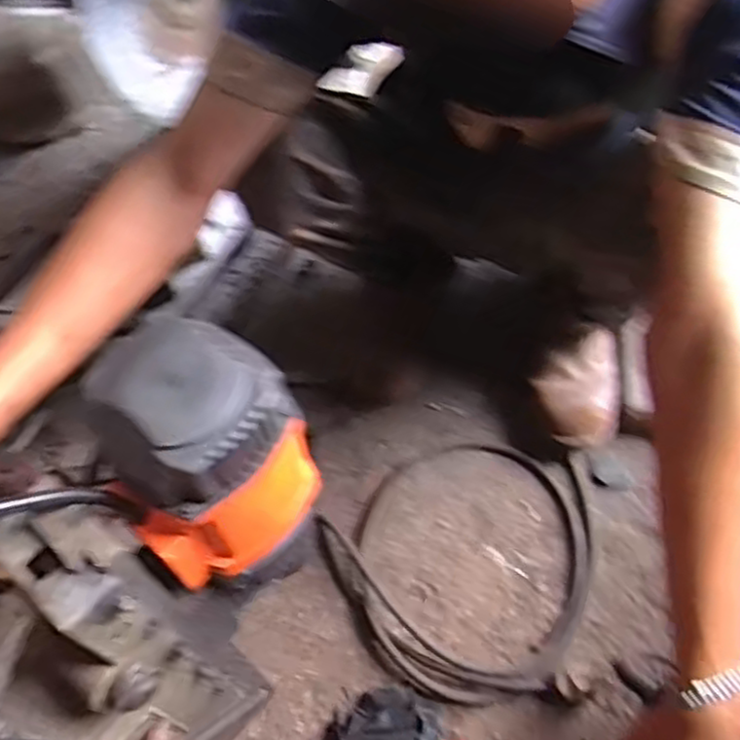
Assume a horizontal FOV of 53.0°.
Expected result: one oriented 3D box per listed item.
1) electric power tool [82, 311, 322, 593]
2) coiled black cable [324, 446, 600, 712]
[{"bbox_3d":[-0.108,0.065,0.524,0.126,0.199,0.116,-18,59,-7],"label":"electric power tool"},{"bbox_3d":[0.096,0.207,0.832,0.300,0.048,0.301,-2,59,3],"label":"coiled black cable"}]

